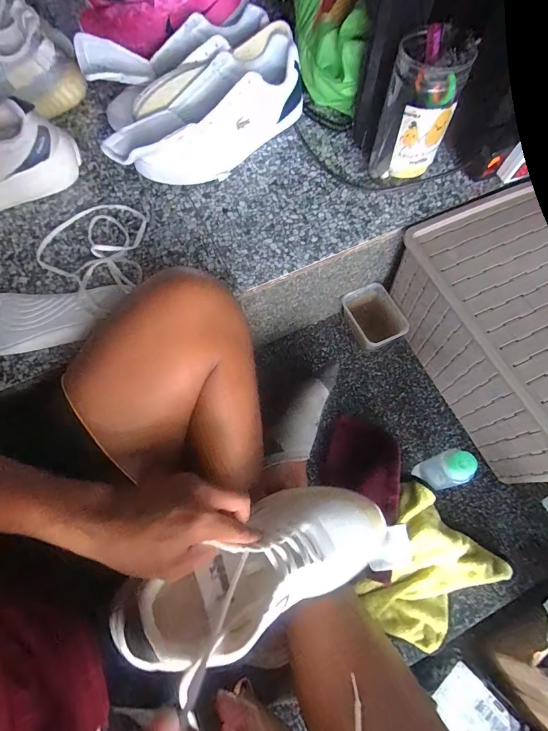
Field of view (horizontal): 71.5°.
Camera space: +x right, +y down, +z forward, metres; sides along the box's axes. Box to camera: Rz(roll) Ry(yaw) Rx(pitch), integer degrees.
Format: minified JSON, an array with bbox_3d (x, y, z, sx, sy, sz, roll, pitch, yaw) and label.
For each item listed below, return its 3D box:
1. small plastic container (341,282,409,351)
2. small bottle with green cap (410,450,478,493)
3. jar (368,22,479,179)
[{"bbox_3d":[0.174,-0.077,0.658,0.080,0.060,0.102,-24,69,-9],"label":"small plastic container"},{"bbox_3d":[0.228,0.150,0.528,0.044,0.138,0.043,-23,69,-9],"label":"small bottle with green cap"},{"bbox_3d":[0.187,-0.327,0.506,0.081,0.185,0.070,-5,67,-1],"label":"jar"}]

